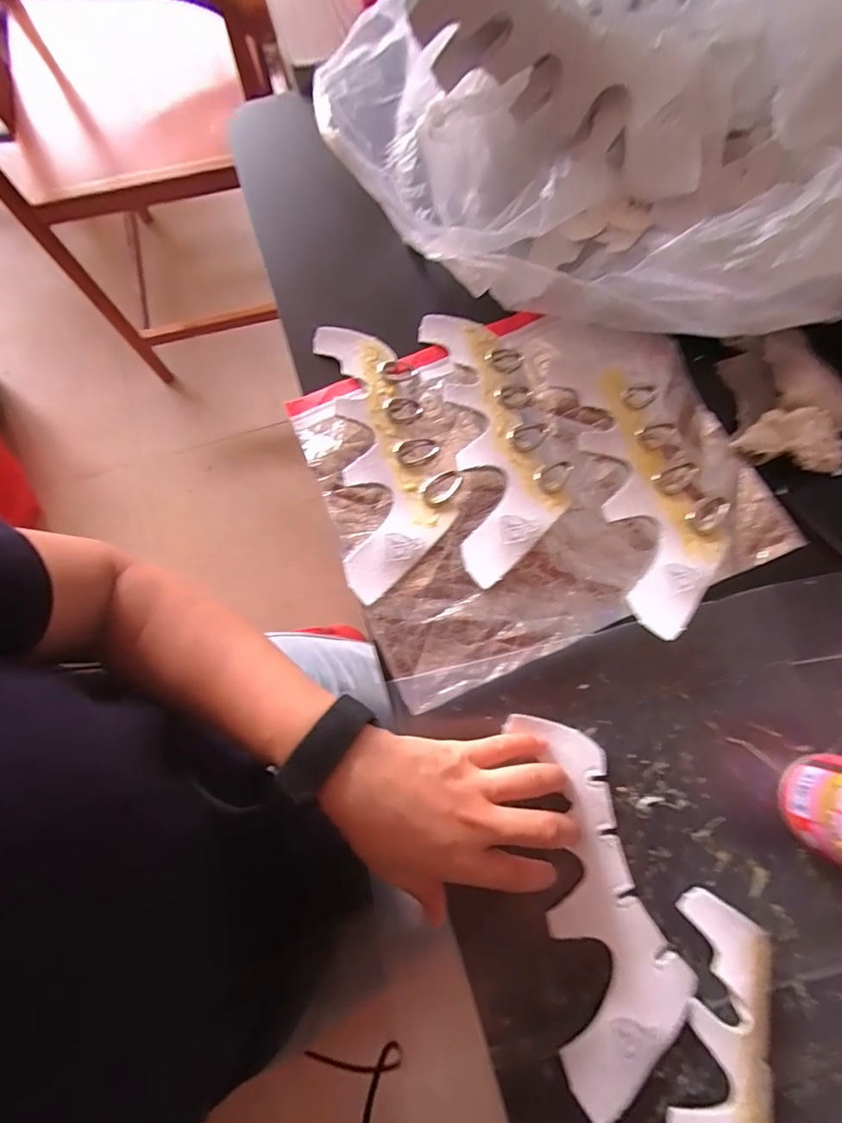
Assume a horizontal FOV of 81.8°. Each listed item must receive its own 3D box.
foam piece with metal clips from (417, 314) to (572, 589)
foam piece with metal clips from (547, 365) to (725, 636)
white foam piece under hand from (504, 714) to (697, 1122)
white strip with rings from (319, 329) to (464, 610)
[{"bbox_3d":[0.056,-0.094,0.364,0.079,0.011,0.213,-10,78,-1],"label":"foam piece with metal clips"},{"bbox_3d":[0.167,-0.055,0.351,0.079,0.016,0.205,-12,78,-2],"label":"foam piece with metal clips"},{"bbox_3d":[0.111,0.204,0.299,0.076,0.009,0.212,-8,75,-1],"label":"white foam piece under hand"},{"bbox_3d":[-0.026,-0.083,0.364,0.086,0.009,0.208,-13,78,-2],"label":"white strip with rings"}]

